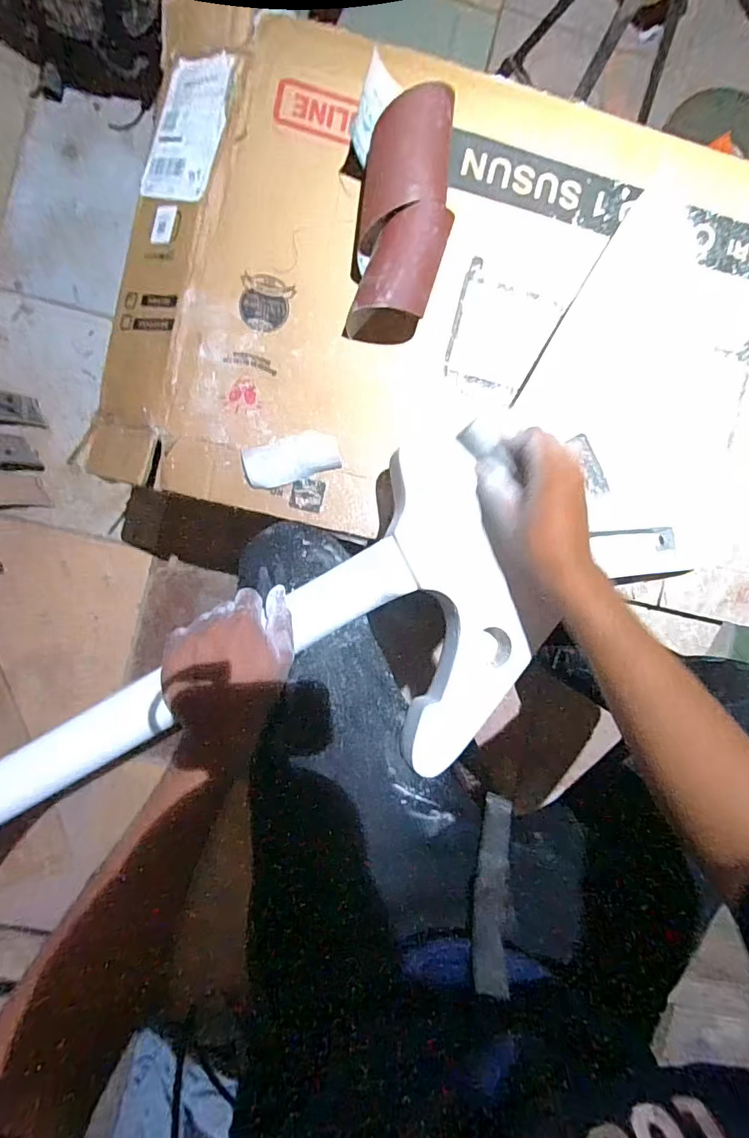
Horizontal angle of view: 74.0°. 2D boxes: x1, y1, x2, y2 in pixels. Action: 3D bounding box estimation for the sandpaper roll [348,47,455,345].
[{"bbox_3d":[0.028,-0.365,0.507,0.105,0.083,0.233,1,91,-6],"label":"sandpaper roll"}]

